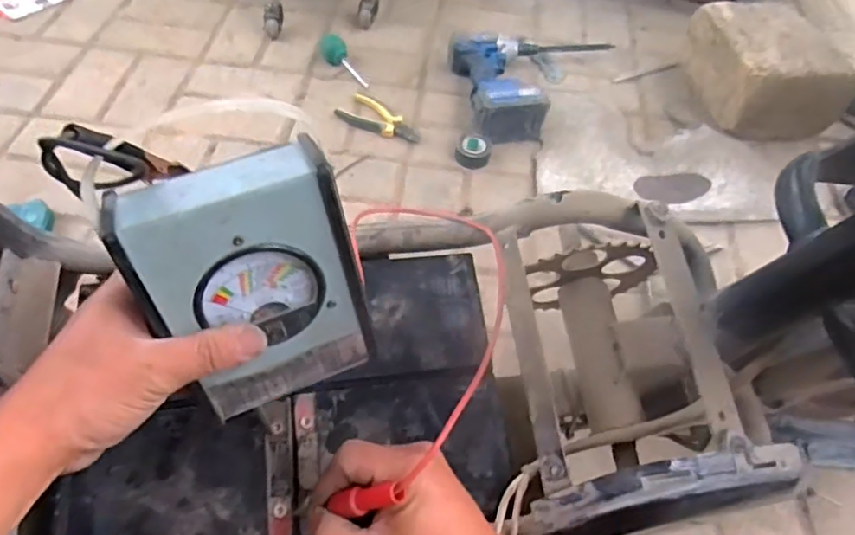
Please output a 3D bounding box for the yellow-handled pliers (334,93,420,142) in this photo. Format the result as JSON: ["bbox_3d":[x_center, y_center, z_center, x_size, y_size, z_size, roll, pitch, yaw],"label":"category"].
[{"bbox_3d":[-0.077,-0.245,0.992,0.142,0.013,0.069,30,57,16],"label":"yellow-handled pliers"}]

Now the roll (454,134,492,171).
[{"bbox_3d":[0.073,-0.185,0.957,0.055,0.025,0.057,14,54,5],"label":"roll"}]

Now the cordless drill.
[{"bbox_3d":[0.214,-0.339,1.049,0.325,0.076,0.255,-8,55,-11],"label":"cordless drill"}]

